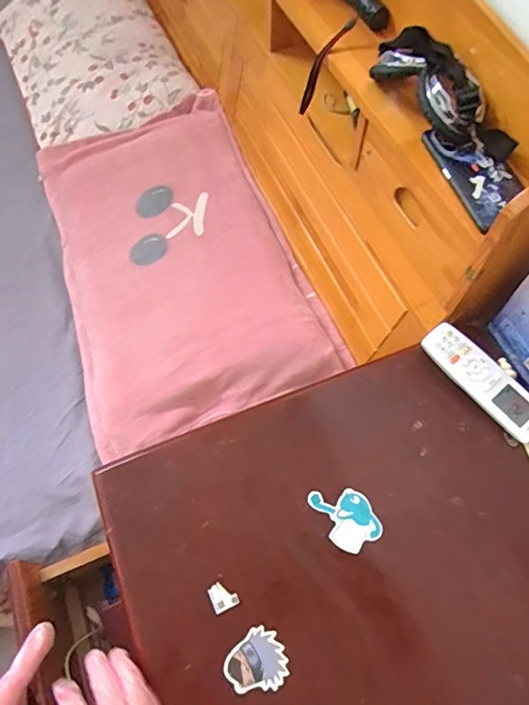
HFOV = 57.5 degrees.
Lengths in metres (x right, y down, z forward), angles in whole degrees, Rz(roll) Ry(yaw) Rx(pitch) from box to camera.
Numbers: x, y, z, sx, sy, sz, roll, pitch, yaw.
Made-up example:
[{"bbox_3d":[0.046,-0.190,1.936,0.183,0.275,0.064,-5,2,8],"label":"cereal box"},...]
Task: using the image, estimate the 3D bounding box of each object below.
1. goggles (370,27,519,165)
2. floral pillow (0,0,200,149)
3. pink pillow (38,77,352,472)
[{"bbox_3d":[0.208,-0.311,0.576,0.078,0.062,0.222,-22,65,-11],"label":"goggles"},{"bbox_3d":[-0.451,-0.783,1.229,0.402,0.093,0.651,-22,65,-11],"label":"floral pillow"},{"bbox_3d":[-0.193,-0.201,0.977,0.445,0.086,0.764,-19,65,-10],"label":"pink pillow"}]

